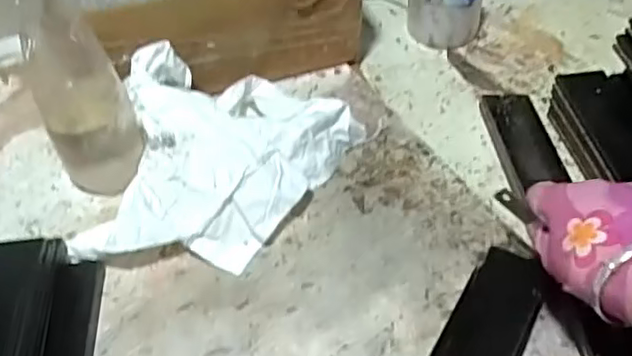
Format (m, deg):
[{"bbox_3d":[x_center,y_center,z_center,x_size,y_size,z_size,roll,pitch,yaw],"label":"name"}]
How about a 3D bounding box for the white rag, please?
[{"bbox_3d":[-0.078,-0.025,0.564,0.215,0.079,0.231,8,50,9],"label":"white rag"}]

